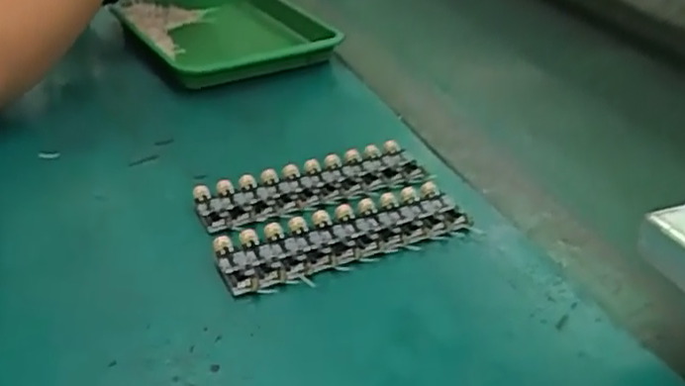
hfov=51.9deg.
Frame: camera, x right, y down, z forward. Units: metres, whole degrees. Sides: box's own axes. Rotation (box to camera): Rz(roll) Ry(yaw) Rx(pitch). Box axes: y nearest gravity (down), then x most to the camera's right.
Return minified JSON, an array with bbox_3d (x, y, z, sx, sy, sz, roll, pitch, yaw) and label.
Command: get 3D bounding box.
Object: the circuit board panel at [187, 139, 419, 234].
[{"bbox_3d":[-0.019,-0.008,0.465,0.153,0.006,0.052,-13,35,-23],"label":"circuit board panel"}]

